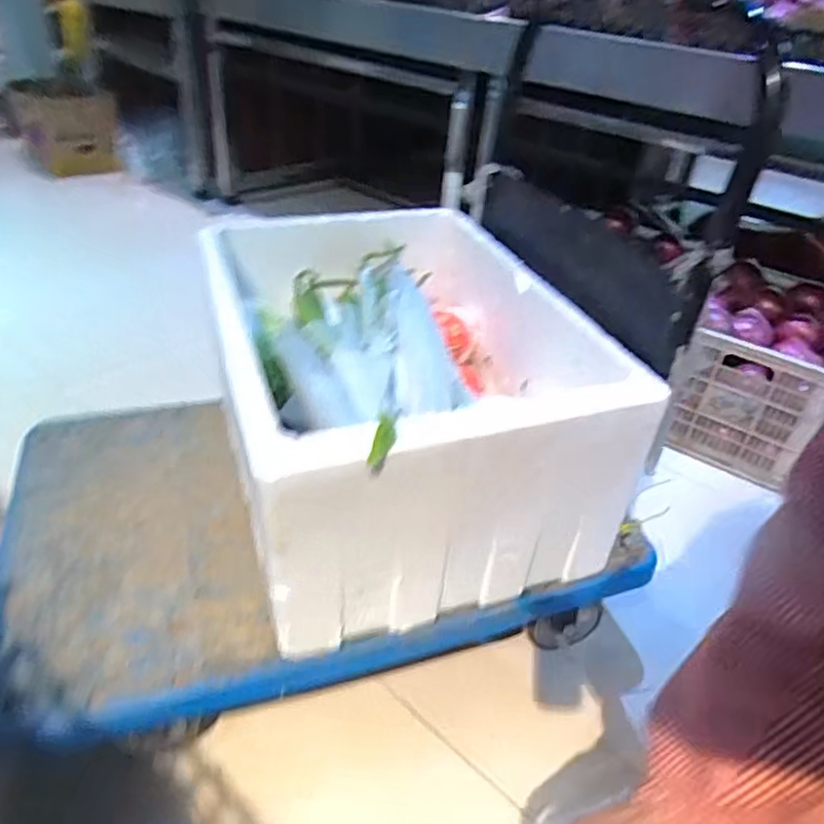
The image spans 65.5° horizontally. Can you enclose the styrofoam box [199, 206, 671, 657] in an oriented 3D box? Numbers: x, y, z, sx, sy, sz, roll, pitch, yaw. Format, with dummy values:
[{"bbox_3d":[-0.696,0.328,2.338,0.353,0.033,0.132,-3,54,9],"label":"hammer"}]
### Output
[{"bbox_3d":[-0.033,-0.052,0.931,0.438,0.286,0.611,-8,39,-18],"label":"styrofoam box"}]

